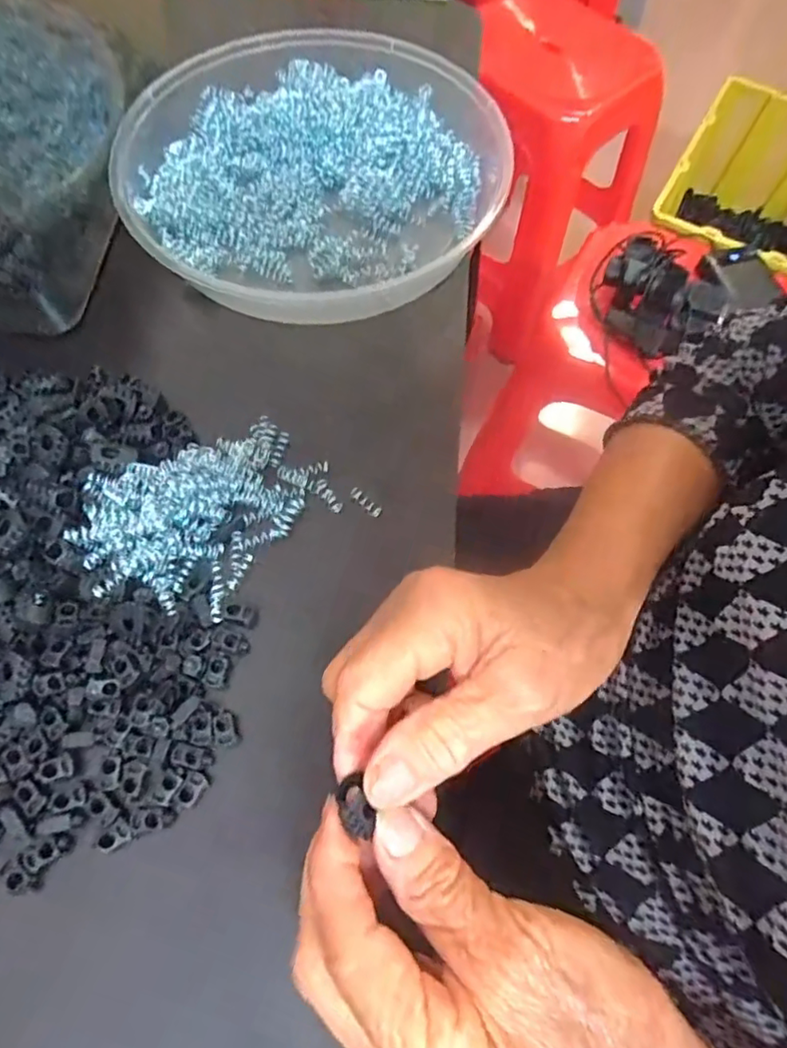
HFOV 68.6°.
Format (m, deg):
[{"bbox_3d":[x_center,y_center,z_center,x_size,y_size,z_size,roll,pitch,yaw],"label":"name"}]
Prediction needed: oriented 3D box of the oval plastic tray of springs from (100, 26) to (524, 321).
[{"bbox_3d":[-0.051,-0.220,0.363,0.230,0.047,0.221,17,65,6],"label":"oval plastic tray of springs"}]

